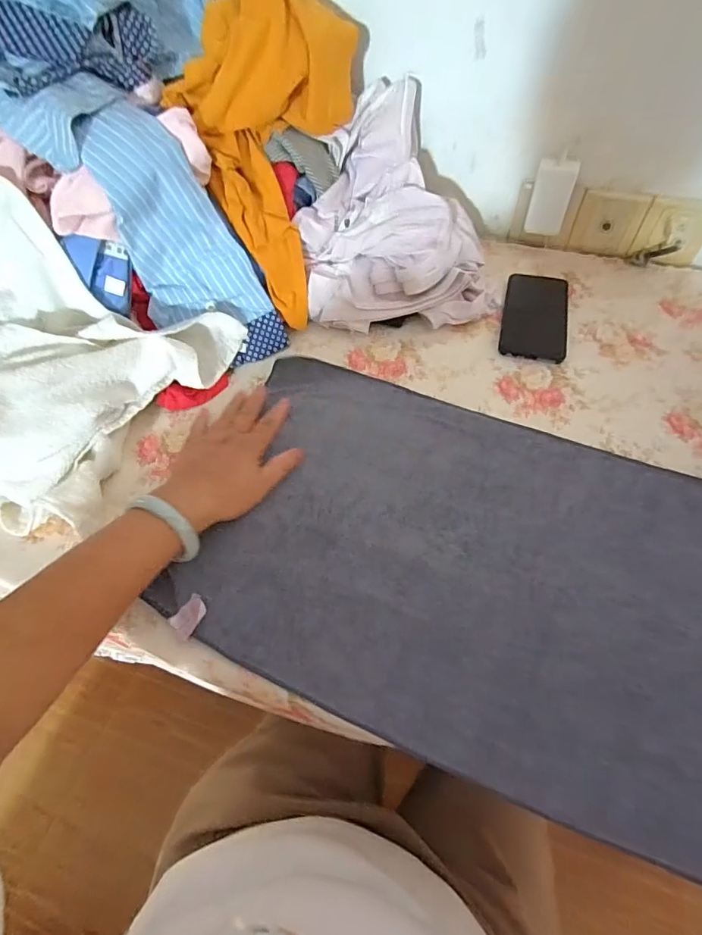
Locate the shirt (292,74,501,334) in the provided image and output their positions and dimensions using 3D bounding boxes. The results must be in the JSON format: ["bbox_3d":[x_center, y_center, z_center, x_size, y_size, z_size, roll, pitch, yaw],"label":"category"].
[{"bbox_3d":[0.064,-0.330,0.589,0.243,0.167,0.259,1,57,3],"label":"shirt"}]

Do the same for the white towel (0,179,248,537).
[{"bbox_3d":[-0.330,-0.105,0.468,0.336,0.079,0.298,24,70,-7],"label":"white towel"}]

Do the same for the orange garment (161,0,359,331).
[{"bbox_3d":[-0.105,-0.375,0.547,0.158,0.250,0.254,14,59,11],"label":"orange garment"}]

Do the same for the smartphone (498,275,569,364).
[{"bbox_3d":[0.239,-0.197,0.586,0.079,0.015,0.146,12,58,10],"label":"smartphone"}]

